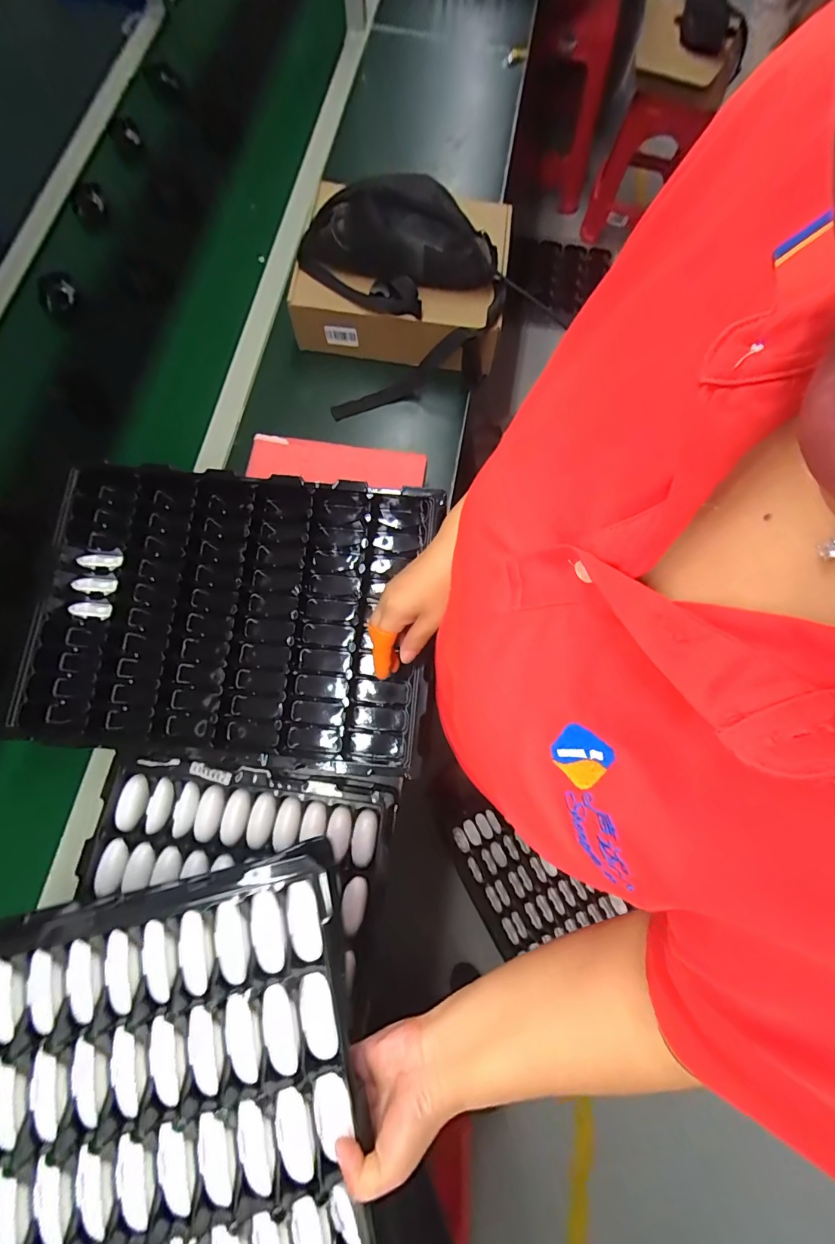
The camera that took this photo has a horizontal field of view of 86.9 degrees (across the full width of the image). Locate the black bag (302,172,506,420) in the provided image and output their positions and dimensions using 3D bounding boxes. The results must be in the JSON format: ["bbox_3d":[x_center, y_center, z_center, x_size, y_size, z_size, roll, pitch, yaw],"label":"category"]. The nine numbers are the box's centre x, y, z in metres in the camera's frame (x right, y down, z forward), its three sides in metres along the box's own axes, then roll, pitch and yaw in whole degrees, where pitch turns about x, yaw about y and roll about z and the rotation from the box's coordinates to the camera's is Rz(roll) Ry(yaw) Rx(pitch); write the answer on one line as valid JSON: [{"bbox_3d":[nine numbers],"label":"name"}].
[{"bbox_3d":[-0.024,-0.547,0.642,0.301,0.081,0.170,4,75,-1],"label":"black bag"}]

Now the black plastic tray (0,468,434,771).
[{"bbox_3d":[-0.217,-0.007,0.530,0.451,0.061,0.339,5,81,-1],"label":"black plastic tray"}]

